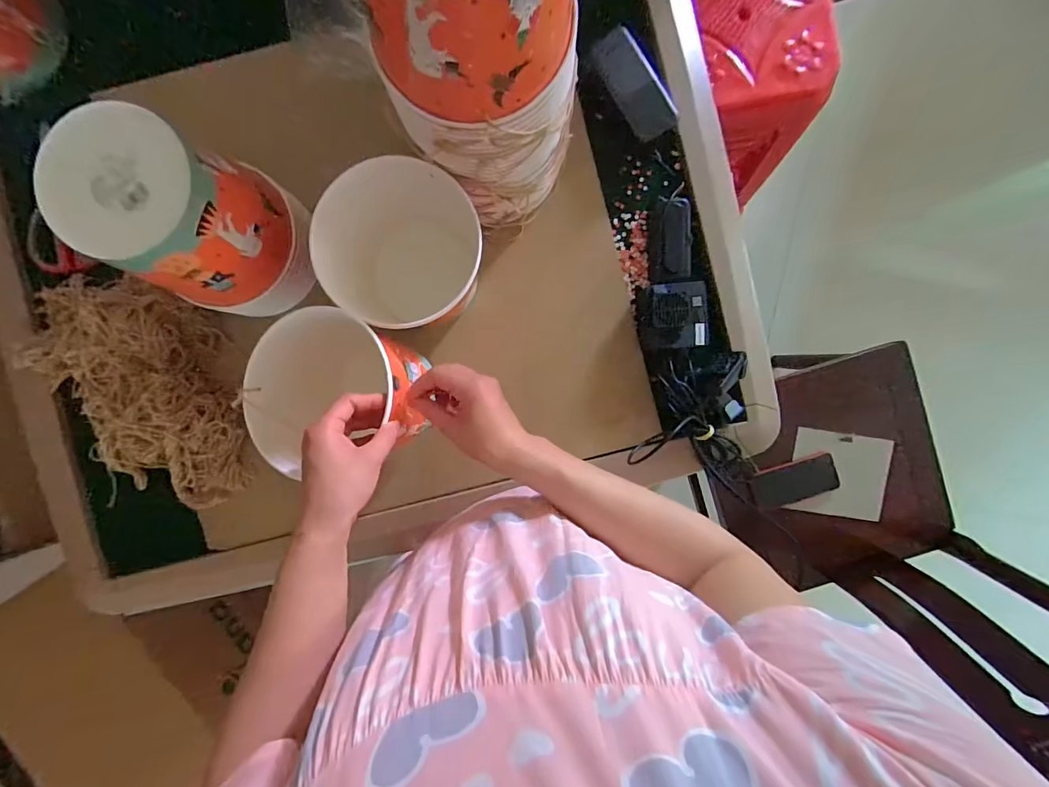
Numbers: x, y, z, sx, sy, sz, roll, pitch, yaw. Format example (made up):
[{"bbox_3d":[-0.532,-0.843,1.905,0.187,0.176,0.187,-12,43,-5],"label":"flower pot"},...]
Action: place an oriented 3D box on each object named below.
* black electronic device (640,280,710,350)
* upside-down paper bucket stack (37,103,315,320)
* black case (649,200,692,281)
[{"bbox_3d":[0.181,-0.092,0.547,0.077,0.045,0.076,-5,91,0],"label":"black electronic device"},{"bbox_3d":[-0.319,-0.166,0.454,0.154,0.173,0.151,33,91,0],"label":"upside-down paper bucket stack"},{"bbox_3d":[0.182,-0.191,0.562,0.047,0.016,0.096,1,91,0],"label":"black case"}]

